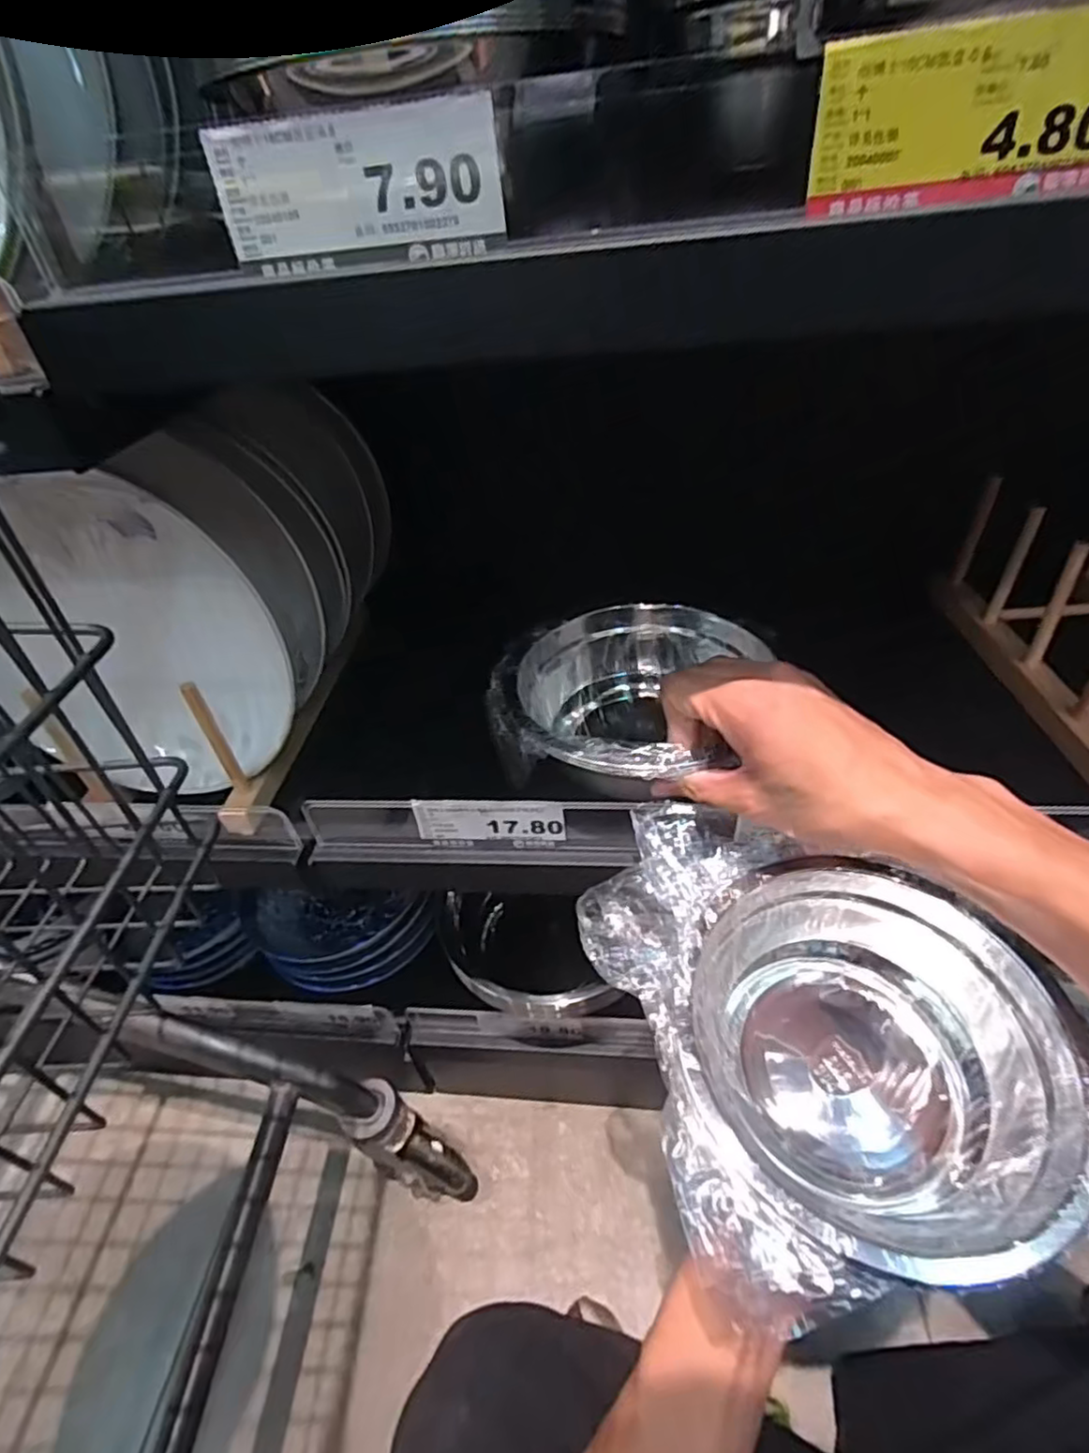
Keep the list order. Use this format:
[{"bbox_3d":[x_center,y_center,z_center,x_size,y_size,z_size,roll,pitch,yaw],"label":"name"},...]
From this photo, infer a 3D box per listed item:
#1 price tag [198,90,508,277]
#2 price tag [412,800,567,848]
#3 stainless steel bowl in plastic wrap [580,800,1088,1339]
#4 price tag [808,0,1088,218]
[{"bbox_3d":[-0.059,-0.169,0.210,0.090,0.038,0.004,-1,41,6],"label":"price tag"},{"bbox_3d":[-0.033,0.061,0.406,0.090,0.038,0.004,0,34,7],"label":"price tag"},{"bbox_3d":[0.132,0.142,0.331,0.188,0.093,0.210,-15,42,-10],"label":"stainless steel bowl in plastic wrap"},{"bbox_3d":[0.123,-0.170,0.184,0.090,0.038,0.005,1,41,9],"label":"price tag"}]

